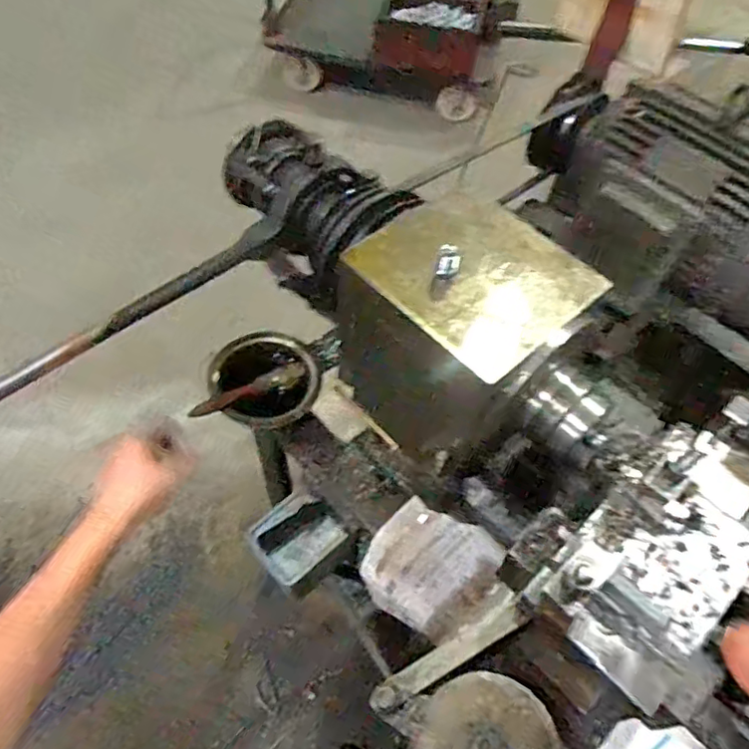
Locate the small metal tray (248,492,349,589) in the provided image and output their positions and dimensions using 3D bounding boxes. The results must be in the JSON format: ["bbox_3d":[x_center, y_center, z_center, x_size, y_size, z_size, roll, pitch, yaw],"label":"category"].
[{"bbox_3d":[-0.094,0.195,0.720,0.088,0.038,0.095,38,61,20],"label":"small metal tray"}]

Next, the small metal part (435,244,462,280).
[{"bbox_3d":[0.060,-0.090,0.479,0.018,0.024,0.015,13,56,5],"label":"small metal part"}]

